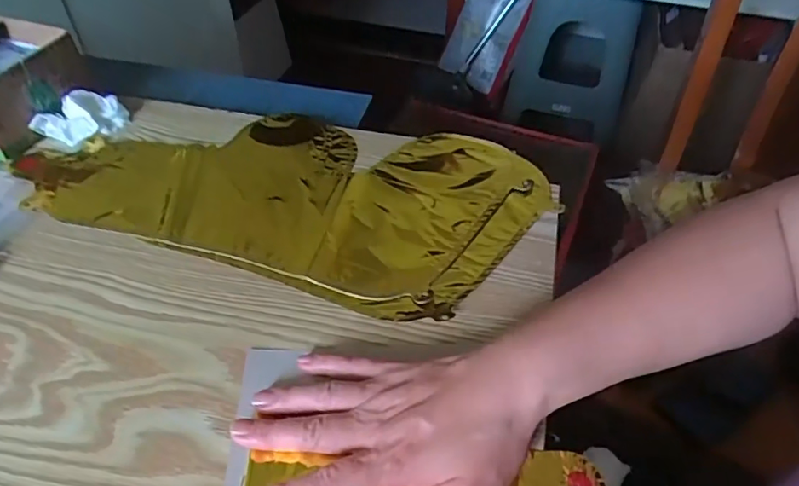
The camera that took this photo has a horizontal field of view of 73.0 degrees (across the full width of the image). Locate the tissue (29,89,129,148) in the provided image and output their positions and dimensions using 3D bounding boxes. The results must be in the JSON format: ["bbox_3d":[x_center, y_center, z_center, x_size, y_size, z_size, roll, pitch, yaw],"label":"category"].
[{"bbox_3d":[-0.311,-0.124,0.525,0.081,0.029,0.041,-26,51,-23],"label":"tissue"}]

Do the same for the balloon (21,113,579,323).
[{"bbox_3d":[-0.096,-0.056,0.477,0.420,0.007,0.211,14,48,13],"label":"balloon"}]

